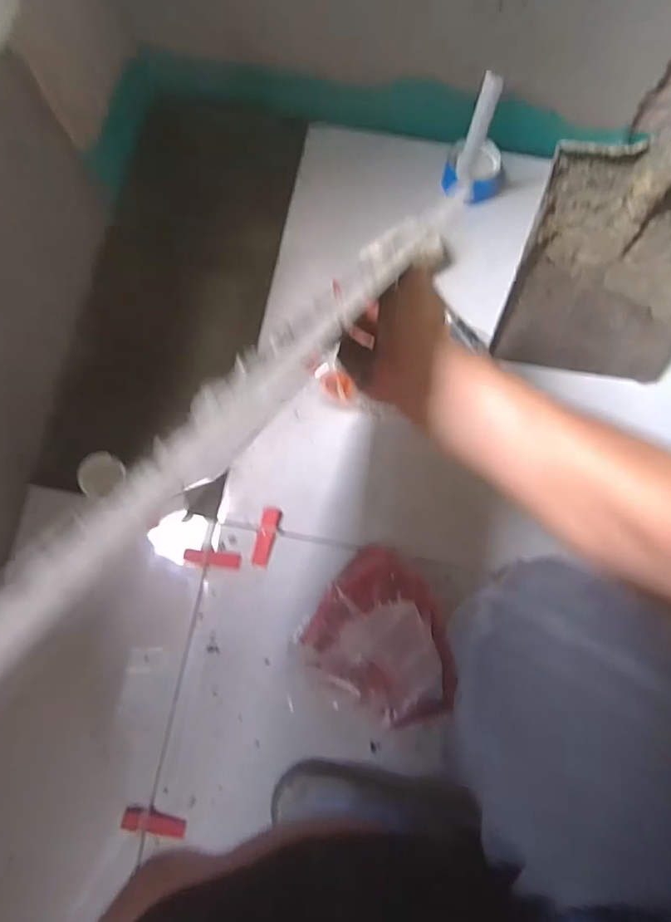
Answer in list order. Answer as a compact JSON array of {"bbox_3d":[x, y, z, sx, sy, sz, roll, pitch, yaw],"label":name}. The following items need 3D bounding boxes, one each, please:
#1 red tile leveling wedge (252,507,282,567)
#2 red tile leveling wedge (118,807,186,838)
[{"bbox_3d":[-0.088,0.095,0.671,0.022,0.018,0.074,15,93,3],"label":"red tile leveling wedge"},{"bbox_3d":[-0.209,0.417,0.607,0.071,0.014,0.024,14,80,3],"label":"red tile leveling wedge"}]

